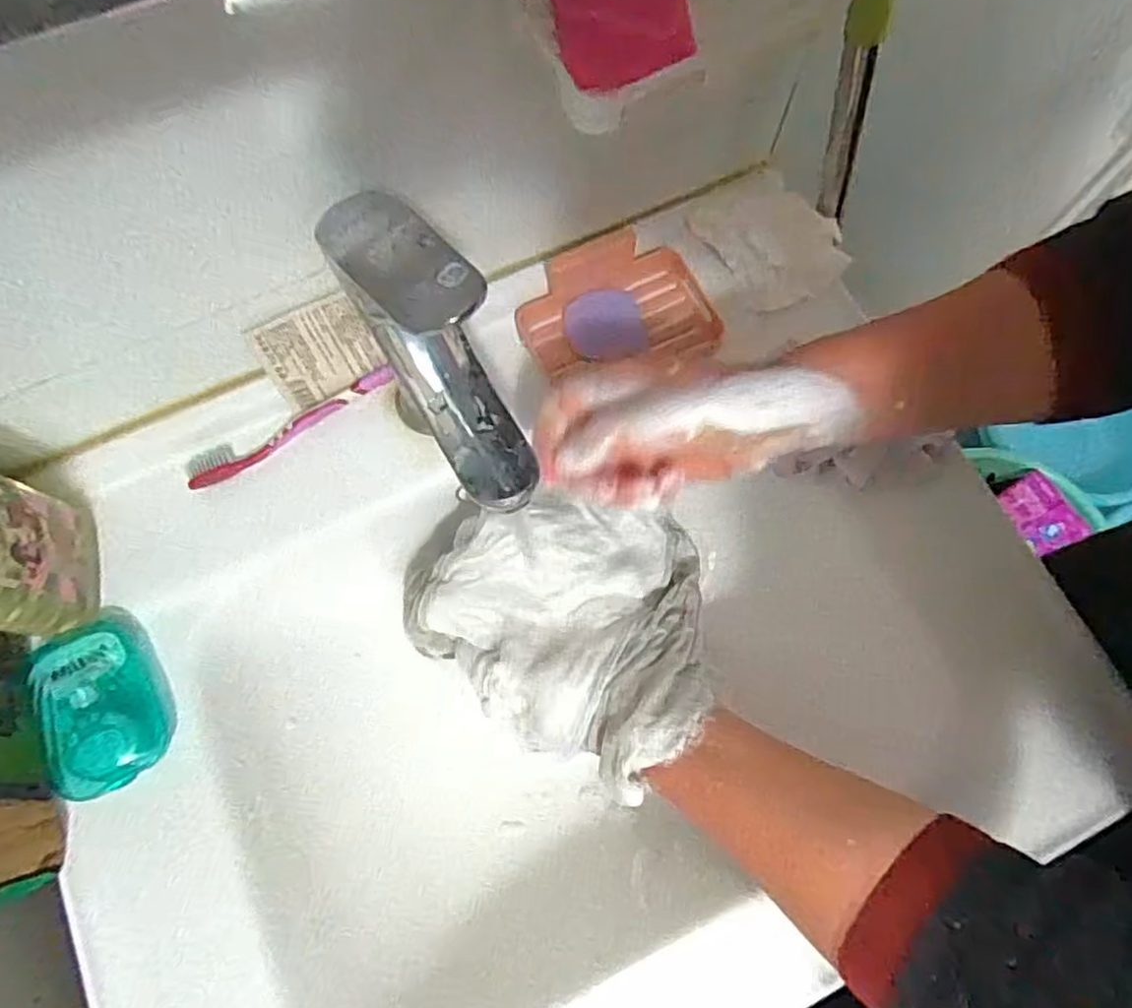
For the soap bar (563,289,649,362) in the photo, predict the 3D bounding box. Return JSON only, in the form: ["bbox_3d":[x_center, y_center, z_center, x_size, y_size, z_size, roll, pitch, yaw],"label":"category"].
[{"bbox_3d":[0.027,-0.129,0.481,0.056,0.011,0.049,-10,75,-2],"label":"soap bar"}]

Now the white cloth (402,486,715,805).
[{"bbox_3d":[0.008,0.066,0.429,0.183,0.085,0.166,39,78,10],"label":"white cloth"}]

